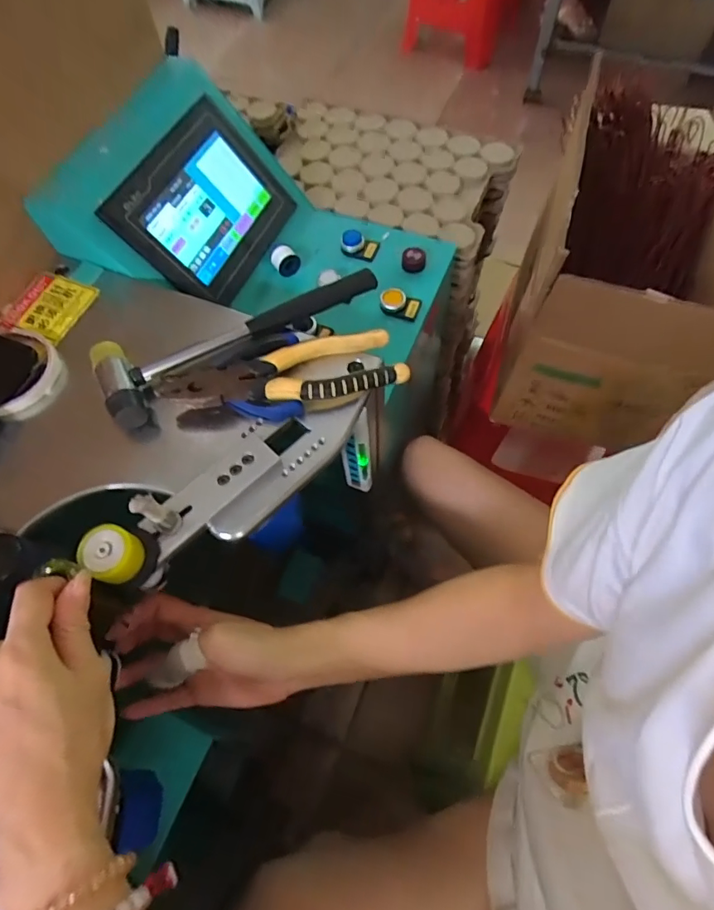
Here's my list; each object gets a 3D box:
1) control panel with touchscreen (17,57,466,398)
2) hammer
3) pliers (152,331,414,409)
[{"bbox_3d":[-0.091,-0.254,0.537,0.363,0.163,0.230,13,66,9],"label":"control panel with touchscreen"},{"bbox_3d":[-0.112,-0.107,0.438,0.231,0.047,0.075,-32,67,-12],"label":"hammer"},{"bbox_3d":[-0.063,-0.069,0.415,0.202,0.023,0.054,-11,65,-3],"label":"pliers"}]

